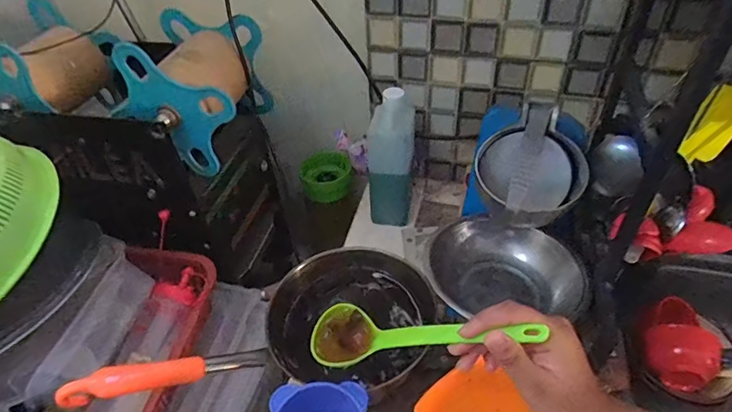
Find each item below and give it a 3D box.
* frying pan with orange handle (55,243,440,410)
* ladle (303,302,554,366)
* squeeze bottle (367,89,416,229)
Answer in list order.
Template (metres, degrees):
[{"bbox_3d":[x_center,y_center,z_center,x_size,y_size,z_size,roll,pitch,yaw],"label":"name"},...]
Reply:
[{"bbox_3d":[-0.096,0.152,0.504,0.374,0.090,0.153,-11,39,-34],"label":"frying pan with orange handle"},{"bbox_3d":[0.037,0.109,0.400,0.214,0.035,0.059,-16,29,43],"label":"ladle"},{"bbox_3d":[0.039,-0.070,0.737,0.070,0.206,0.071,0,42,5],"label":"squeeze bottle"}]

